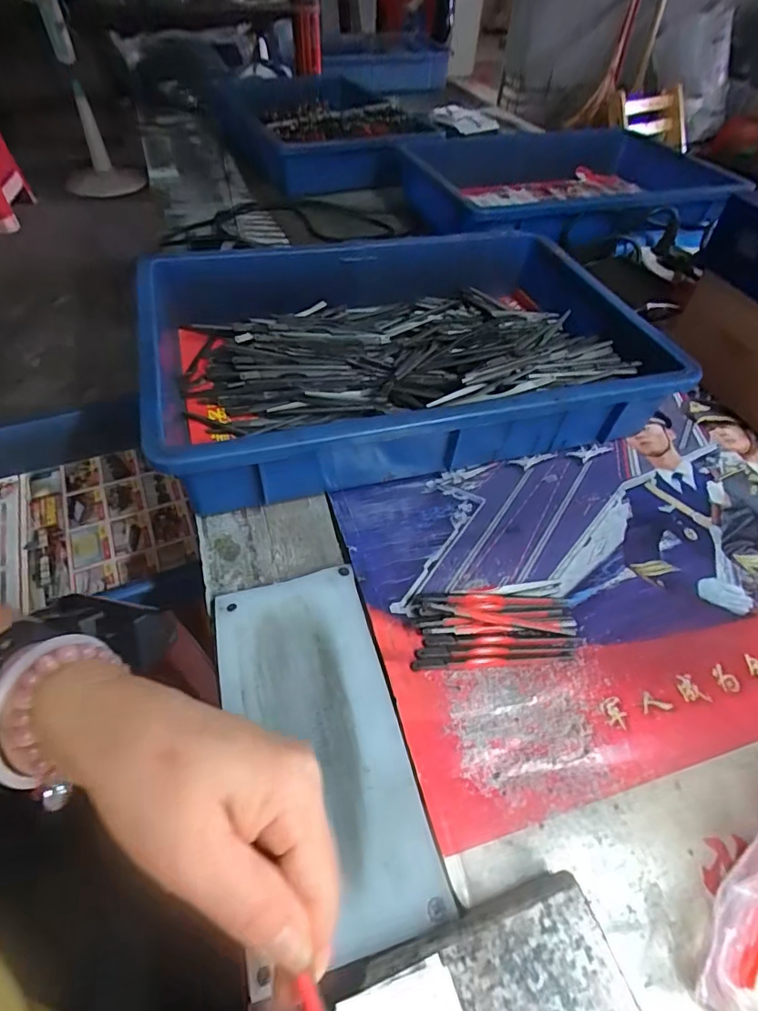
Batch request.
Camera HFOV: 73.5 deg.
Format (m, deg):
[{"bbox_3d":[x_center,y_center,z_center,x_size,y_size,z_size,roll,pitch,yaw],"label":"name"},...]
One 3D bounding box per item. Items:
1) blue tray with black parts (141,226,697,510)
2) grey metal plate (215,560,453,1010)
[{"bbox_3d":[0.024,-0.148,0.472,0.436,0.076,0.289,-11,52,-13],"label":"blue tray with black parts"},{"bbox_3d":[-0.035,0.125,0.283,0.093,0.009,0.196,-11,52,-13],"label":"grey metal plate"}]

